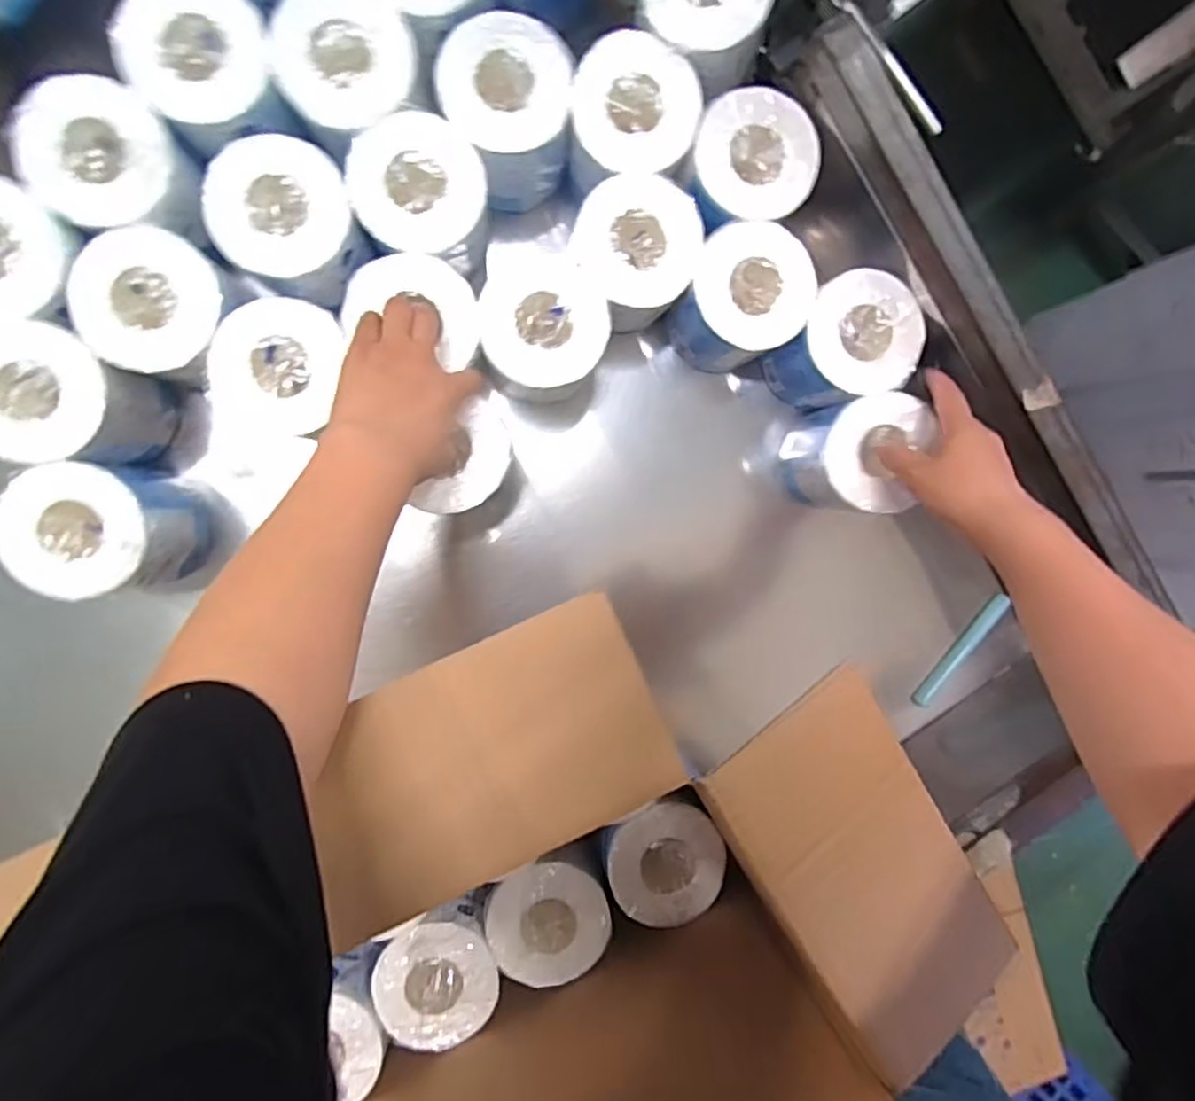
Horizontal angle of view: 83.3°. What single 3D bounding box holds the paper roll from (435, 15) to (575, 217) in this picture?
[{"bbox_3d":[-0.071,-0.339,0.535,0.097,0.110,0.103,-10,96,-7],"label":"paper roll"}]

